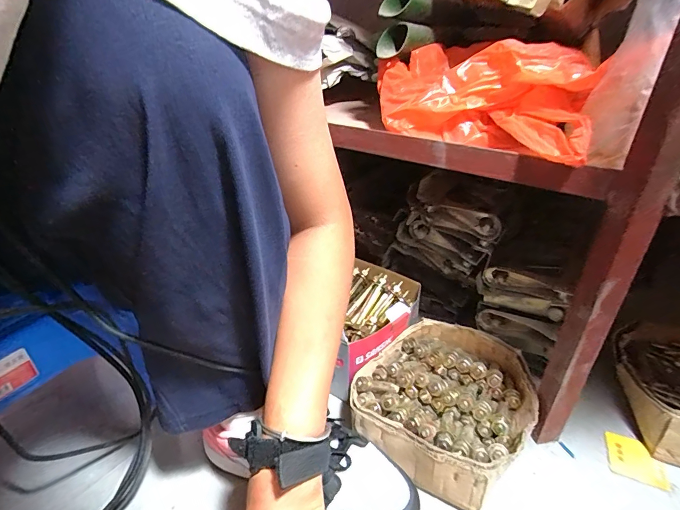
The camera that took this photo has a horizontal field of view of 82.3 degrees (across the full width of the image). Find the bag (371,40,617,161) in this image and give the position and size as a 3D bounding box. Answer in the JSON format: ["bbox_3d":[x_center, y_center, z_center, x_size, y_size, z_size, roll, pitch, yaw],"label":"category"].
[{"bbox_3d":[0.164,-0.178,0.431,0.152,0.094,0.268,-20,35,-31],"label":"bag"}]

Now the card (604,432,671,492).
[{"bbox_3d":[0.339,0.234,0.447,0.054,0.005,0.050,9,40,27],"label":"card"}]

